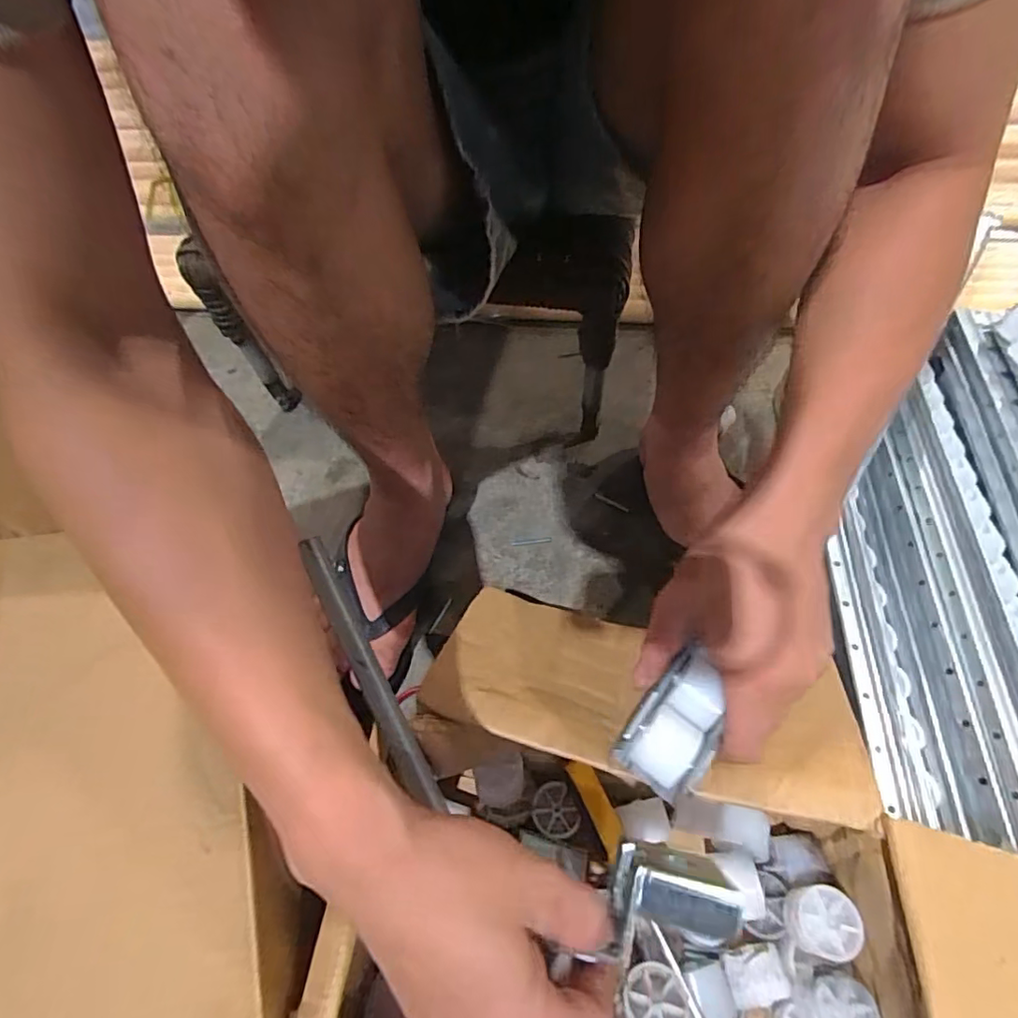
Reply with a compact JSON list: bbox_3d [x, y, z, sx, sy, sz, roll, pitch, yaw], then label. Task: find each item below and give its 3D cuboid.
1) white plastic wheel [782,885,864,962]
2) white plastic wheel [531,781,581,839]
[{"bbox_3d":[0.176,0.232,0.318,0.034,0.021,0.032,-2,55,3],"label":"white plastic wheel"},{"bbox_3d":[0.031,0.206,0.386,0.029,0.008,0.034,-23,56,-11],"label":"white plastic wheel"}]

